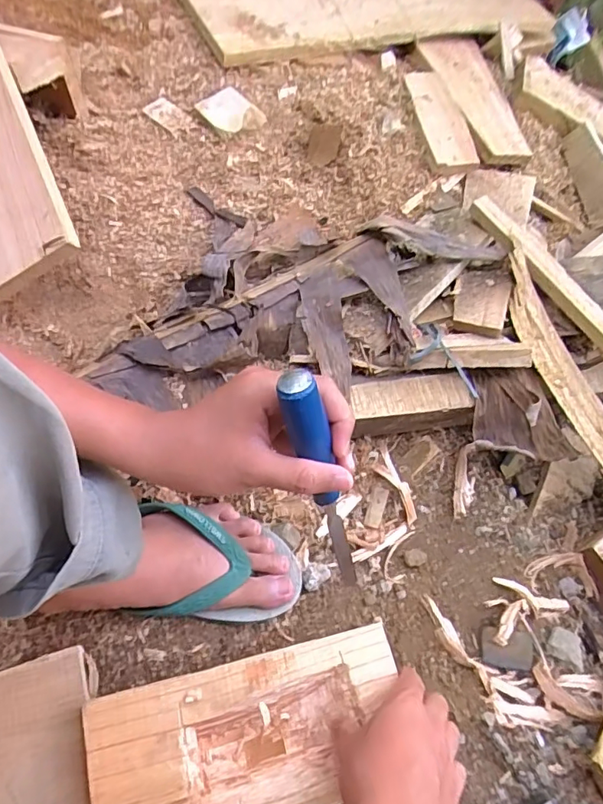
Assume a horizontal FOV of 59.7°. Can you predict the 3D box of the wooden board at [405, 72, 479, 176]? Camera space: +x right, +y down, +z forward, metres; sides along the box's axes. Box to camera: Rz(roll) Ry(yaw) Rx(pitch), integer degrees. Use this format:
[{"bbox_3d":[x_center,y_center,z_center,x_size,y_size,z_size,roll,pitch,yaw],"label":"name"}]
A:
[{"bbox_3d":[0.199,-0.414,0.764,0.063,0.019,0.192,-10,70,-4],"label":"wooden board"}]

